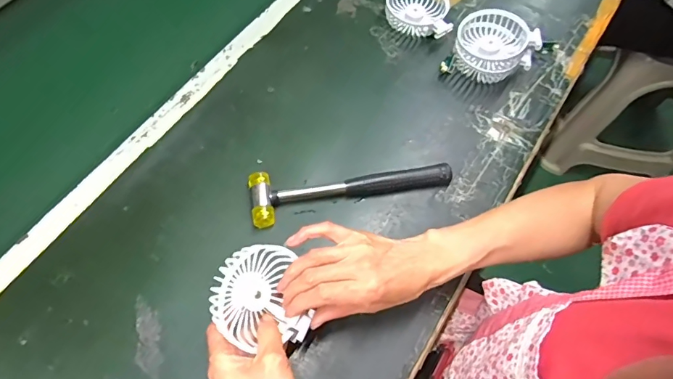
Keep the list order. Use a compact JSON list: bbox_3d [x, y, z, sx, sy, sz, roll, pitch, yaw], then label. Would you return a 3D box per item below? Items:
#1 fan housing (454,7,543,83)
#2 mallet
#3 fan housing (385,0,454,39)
[{"bbox_3d":[0.218,-0.199,0.616,0.107,0.060,0.087,4,64,-1],"label":"fan housing"},{"bbox_3d":[0.017,-0.010,0.530,0.237,0.026,0.058,-13,66,-9],"label":"mallet"},{"bbox_3d":[0.120,-0.266,0.658,0.091,0.034,0.087,5,64,0],"label":"fan housing"}]

